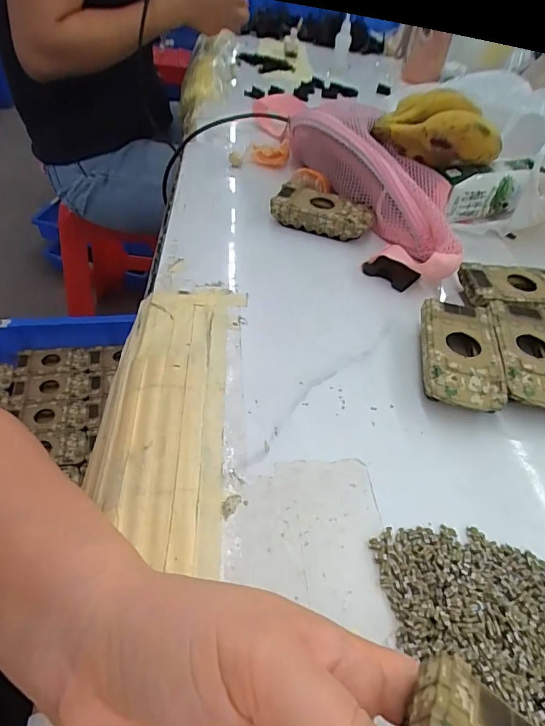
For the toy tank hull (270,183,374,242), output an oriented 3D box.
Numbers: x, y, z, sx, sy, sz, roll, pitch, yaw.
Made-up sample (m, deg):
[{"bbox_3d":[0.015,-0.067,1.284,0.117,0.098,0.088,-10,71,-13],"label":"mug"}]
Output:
[{"bbox_3d":[0.050,-0.148,0.450,0.093,0.028,0.047,15,47,8],"label":"toy tank hull"}]

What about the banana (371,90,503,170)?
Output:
[{"bbox_3d":[0.165,-0.225,0.452,0.123,0.072,0.046,10,46,3],"label":"banana"}]

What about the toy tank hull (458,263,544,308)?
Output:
[{"bbox_3d":[0.208,-0.057,0.383,0.094,0.024,0.051,3,46,-4],"label":"toy tank hull"}]

